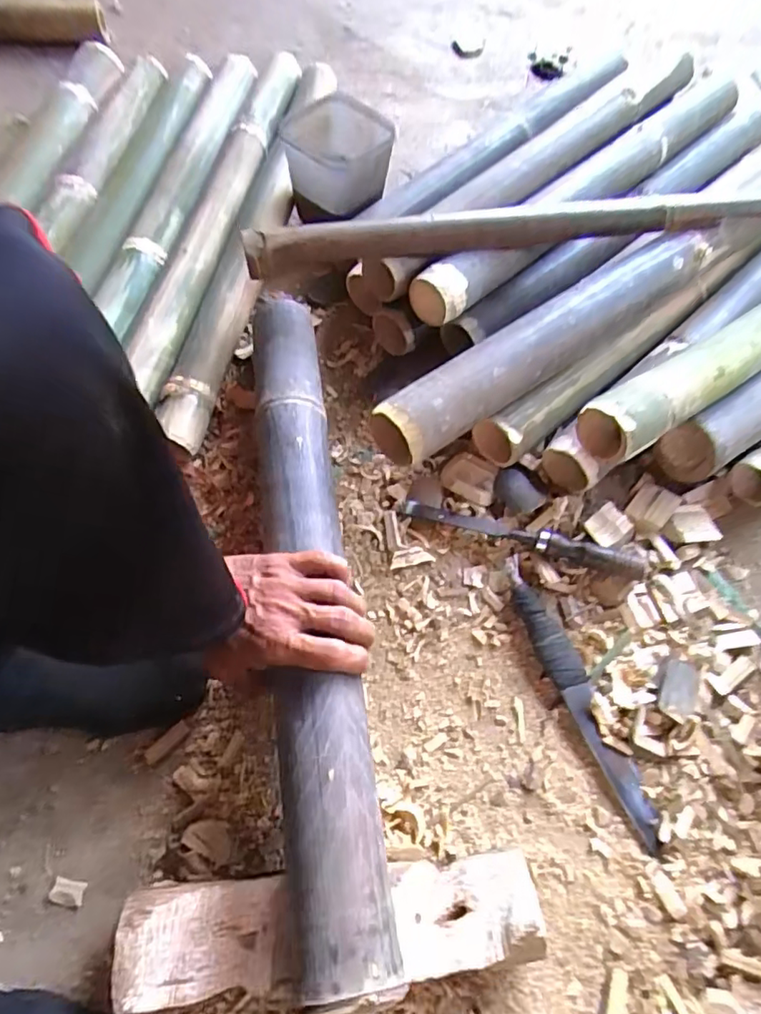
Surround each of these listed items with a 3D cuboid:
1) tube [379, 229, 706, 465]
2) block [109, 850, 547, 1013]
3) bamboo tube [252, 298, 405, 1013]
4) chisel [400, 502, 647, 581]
[{"bbox_3d":[0.183,-0.184,0.595,0.449,0.052,0.070,-34,70,-18],"label":"tube"},{"bbox_3d":[-0.035,0.316,0.429,0.299,0.056,0.073,-2,64,-5],"label":"block"},{"bbox_3d":[-0.065,0.063,0.506,0.070,0.083,0.599,-6,61,-7],"label":"bamboo tube"},{"bbox_3d":[0.143,0.029,0.582,0.248,0.022,0.023,16,63,4],"label":"chisel"}]

